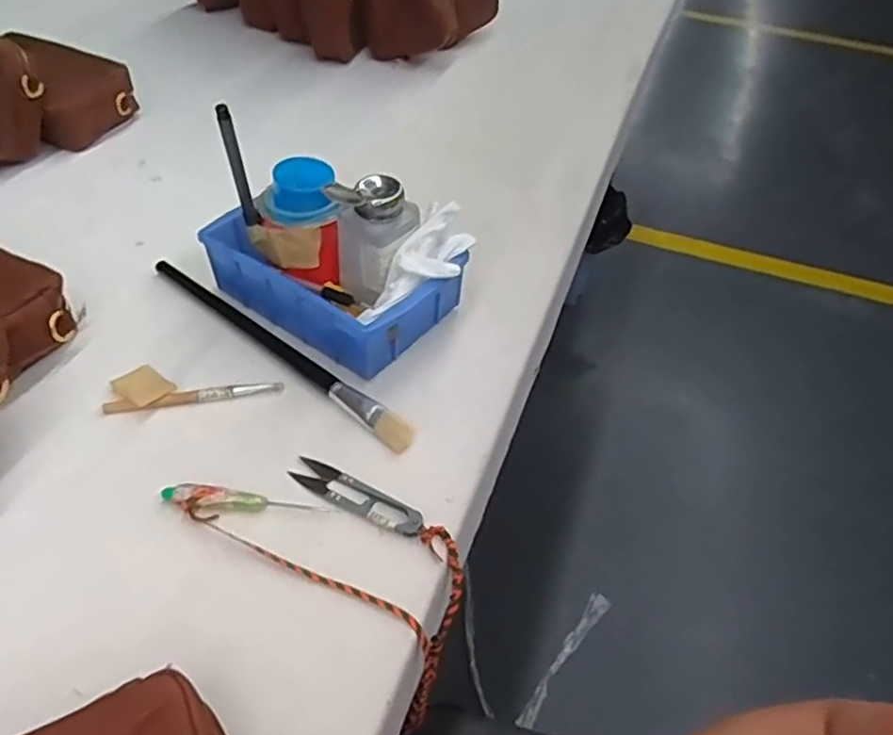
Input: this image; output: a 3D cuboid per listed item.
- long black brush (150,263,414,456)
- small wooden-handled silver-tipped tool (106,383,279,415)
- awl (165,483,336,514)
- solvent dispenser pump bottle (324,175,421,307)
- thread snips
[{"bbox_3d":[-0.145,-0.023,0.539,0.300,0.014,0.018,33,53,24],"label":"long black brush"},{"bbox_3d":[-0.191,0.021,0.502,0.130,0.009,0.010,-7,48,-10],"label":"small wooden-handled silver-tipped tool"},{"bbox_3d":[-0.131,0.091,0.440,0.112,0.013,0.016,5,47,0],"label":"awl"},{"bbox_3d":[-0.056,-0.110,0.552,0.053,0.096,0.064,30,52,22],"label":"solvent dispenser pump bottle"},{"bbox_3d":[-0.061,0.087,0.448,0.099,0.009,0.023,27,51,19],"label":"thread snips"}]

